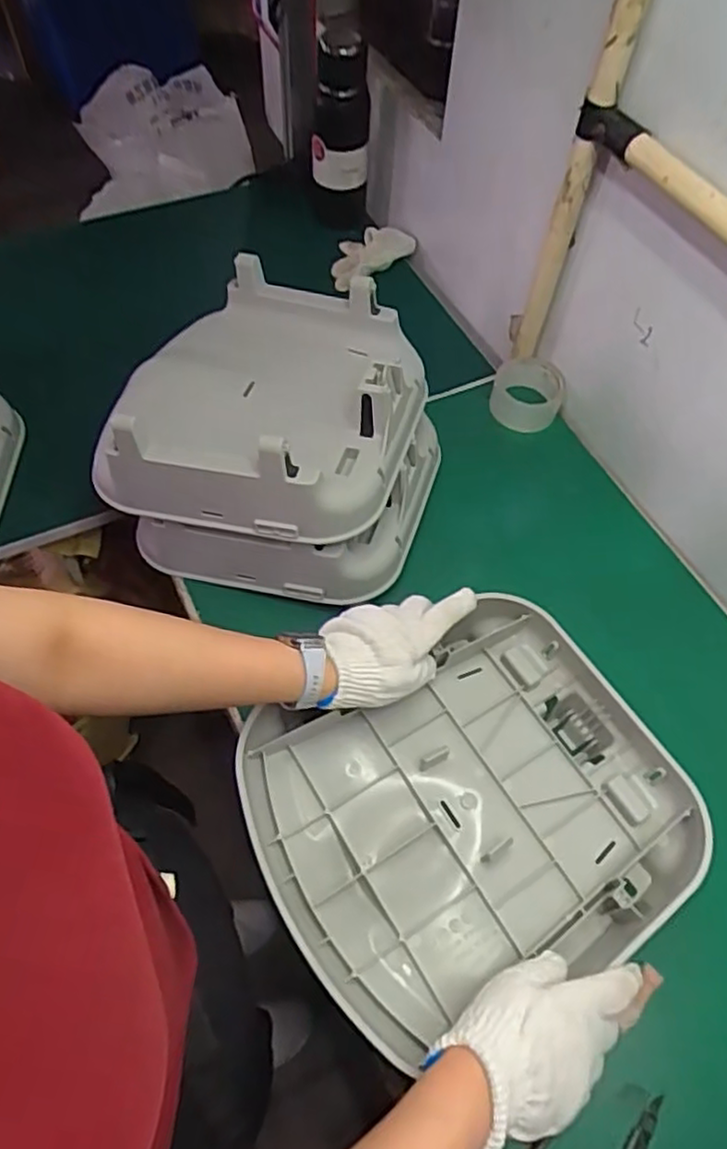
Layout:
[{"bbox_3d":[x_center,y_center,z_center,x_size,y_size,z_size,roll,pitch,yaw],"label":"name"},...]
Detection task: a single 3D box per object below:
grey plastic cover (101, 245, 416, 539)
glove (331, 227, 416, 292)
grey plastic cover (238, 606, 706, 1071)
[{"bbox_3d":[-0.091,-0.190,0.710,0.290,0.091,0.295,12,59,4],"label":"grey plastic cover"},{"bbox_3d":[0.013,-0.499,1.078,0.136,0.045,0.063,-21,59,12],"label":"glove"},{"bbox_3d":[0.086,0.201,0.589,0.331,0.074,0.291,-25,63,-17],"label":"grey plastic cover"}]

